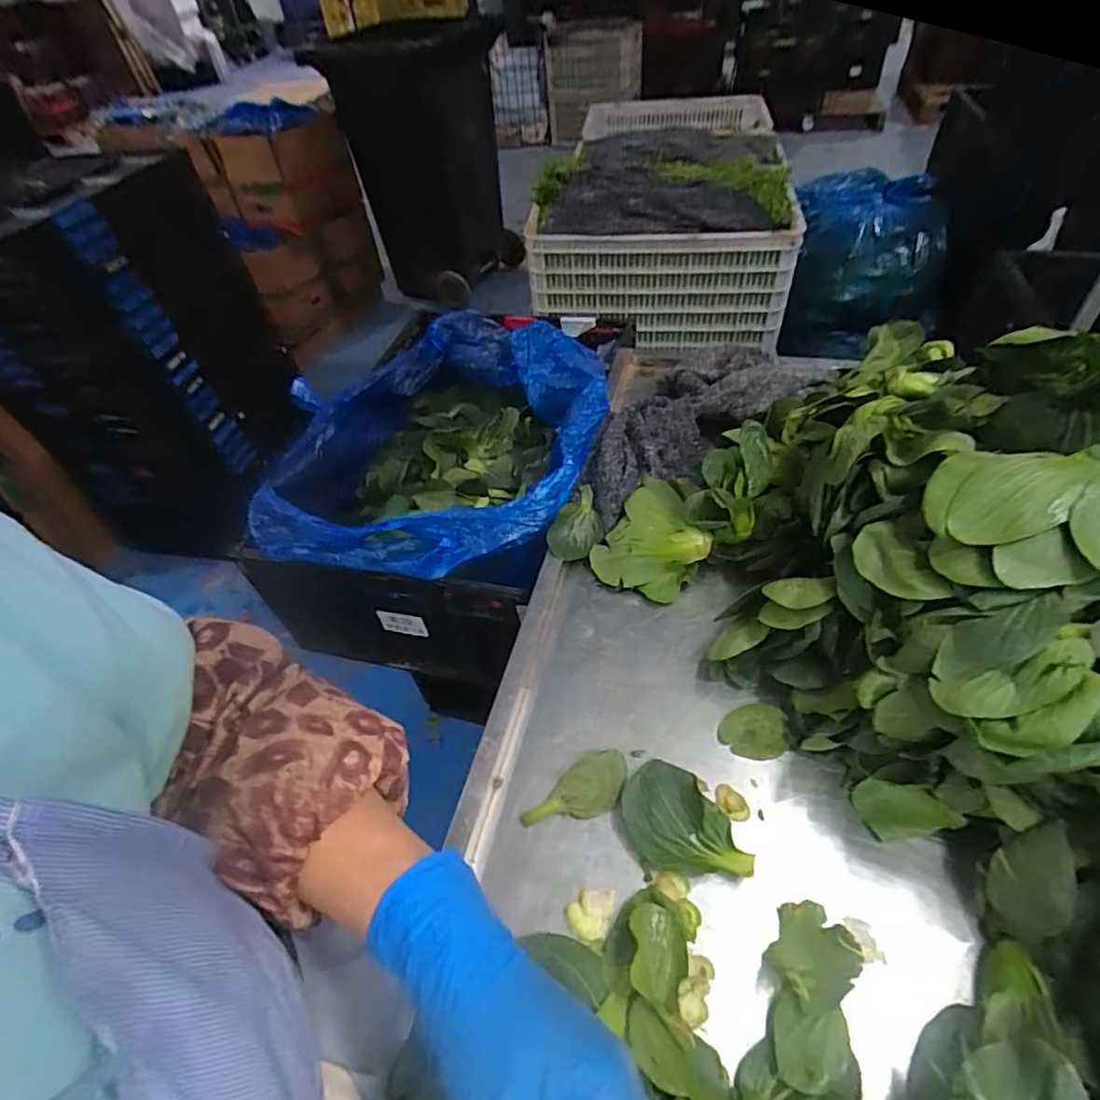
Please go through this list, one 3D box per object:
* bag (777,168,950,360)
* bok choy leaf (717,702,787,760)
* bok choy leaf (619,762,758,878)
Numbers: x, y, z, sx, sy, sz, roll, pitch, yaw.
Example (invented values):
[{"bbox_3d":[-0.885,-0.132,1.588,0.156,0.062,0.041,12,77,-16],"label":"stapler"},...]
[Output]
[{"bbox_3d":[0.791,-0.724,1.519,0.350,0.326,0.284,6,50,13],"label":"bag"},{"bbox_3d":[0.169,0.150,0.498,0.056,0.004,0.046,-3,48,4],"label":"bok choy leaf"},{"bbox_3d":[0.096,0.208,0.450,0.067,0.021,0.095,-25,50,-15],"label":"bok choy leaf"}]

